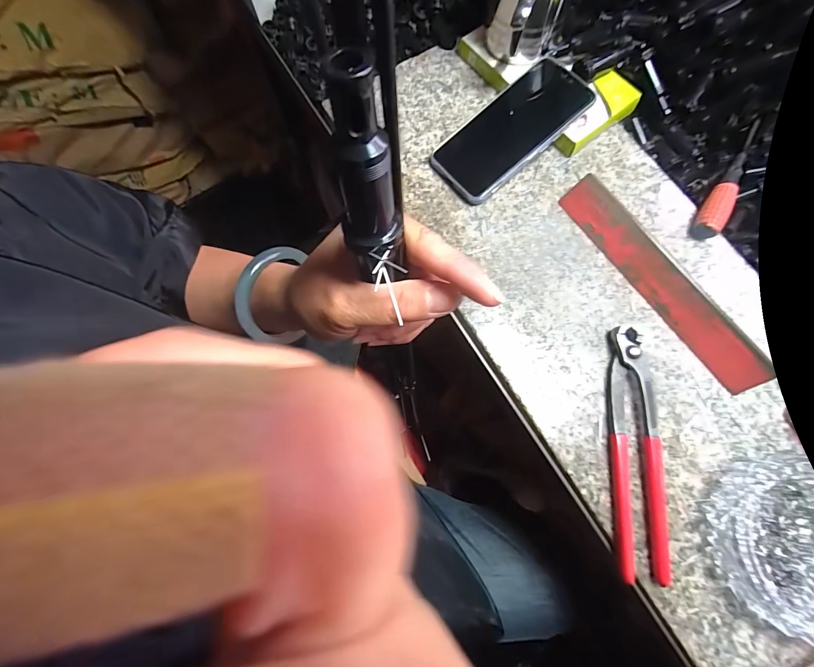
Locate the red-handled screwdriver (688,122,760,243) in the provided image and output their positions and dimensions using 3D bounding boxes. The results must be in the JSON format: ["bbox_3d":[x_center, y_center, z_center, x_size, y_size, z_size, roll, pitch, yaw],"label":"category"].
[{"bbox_3d":[0.312,-0.146,0.344,0.021,0.021,0.132,34,80,8],"label":"red-handled screwdriver"}]

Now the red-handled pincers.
[{"bbox_3d":[0.189,0.092,0.294,0.037,0.014,0.195,4,77,2],"label":"red-handled pincers"}]

